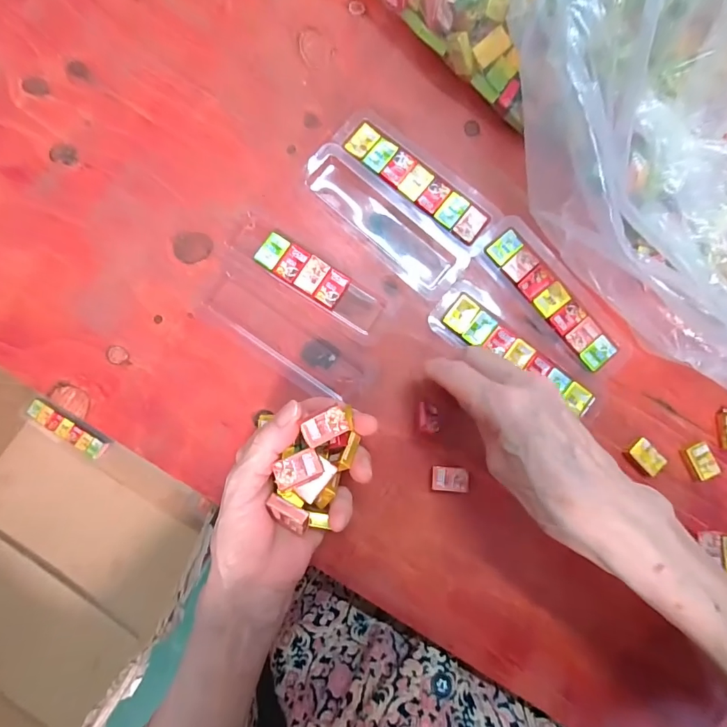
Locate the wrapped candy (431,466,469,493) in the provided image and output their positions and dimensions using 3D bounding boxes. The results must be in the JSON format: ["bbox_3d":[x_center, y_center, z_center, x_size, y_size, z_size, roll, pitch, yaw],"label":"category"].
[{"bbox_3d":[0.061,0.082,0.292,0.025,0.005,0.016,5,84,-2],"label":"wrapped candy"}]

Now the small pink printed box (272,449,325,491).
[{"bbox_3d":[-0.036,0.059,0.230,0.025,0.007,0.016,-21,85,-4],"label":"small pink printed box"}]

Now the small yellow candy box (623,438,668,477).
[{"bbox_3d":[0.206,0.069,0.302,0.018,0.009,0.026,-43,87,-6],"label":"small yellow candy box"}]

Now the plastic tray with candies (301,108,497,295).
[{"bbox_3d":[0.028,-0.123,0.310,0.139,0.009,0.086,43,84,2],"label":"plastic tray with candies"}]

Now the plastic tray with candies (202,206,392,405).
[{"bbox_3d":[-0.050,-0.039,0.299,0.137,0.007,0.083,34,84,1],"label":"plastic tray with candies"}]

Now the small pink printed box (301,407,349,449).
[{"bbox_3d":[-0.021,0.036,0.232,0.026,0.005,0.014,-24,86,-4],"label":"small pink printed box"}]

